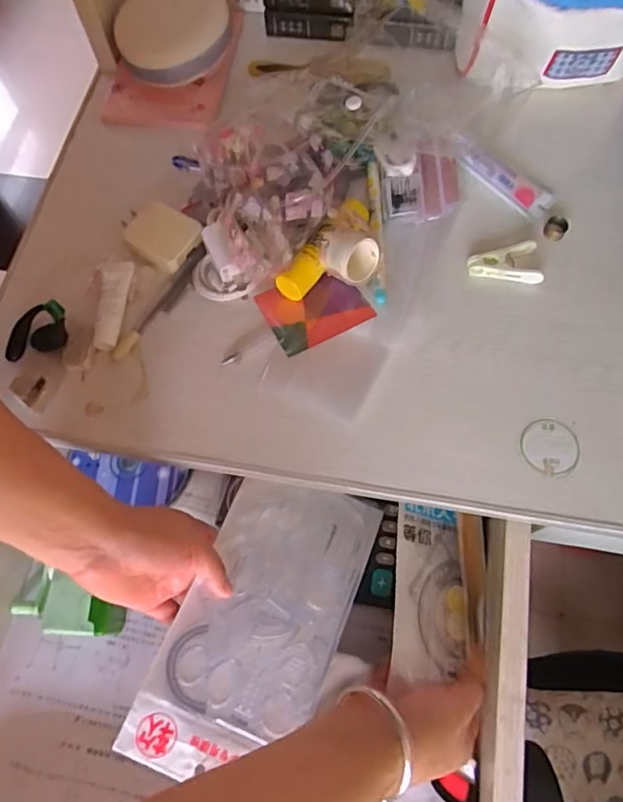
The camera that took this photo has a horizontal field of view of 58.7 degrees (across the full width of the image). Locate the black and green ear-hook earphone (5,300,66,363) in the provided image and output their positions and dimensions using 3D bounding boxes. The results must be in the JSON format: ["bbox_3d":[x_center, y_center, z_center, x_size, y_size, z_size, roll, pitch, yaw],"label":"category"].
[{"bbox_3d":[-0.214,-0.054,0.432,0.051,0.031,0.036,-6,68,-1],"label":"black and green ear-hook earphone"}]

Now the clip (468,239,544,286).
[{"bbox_3d":[0.154,-0.109,0.445,0.055,0.010,0.036,-5,68,0],"label":"clip"}]

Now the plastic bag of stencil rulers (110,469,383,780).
[{"bbox_3d":[-0.037,0.167,0.423,0.120,0.038,0.220,19,70,9],"label":"plastic bag of stencil rulers"}]

